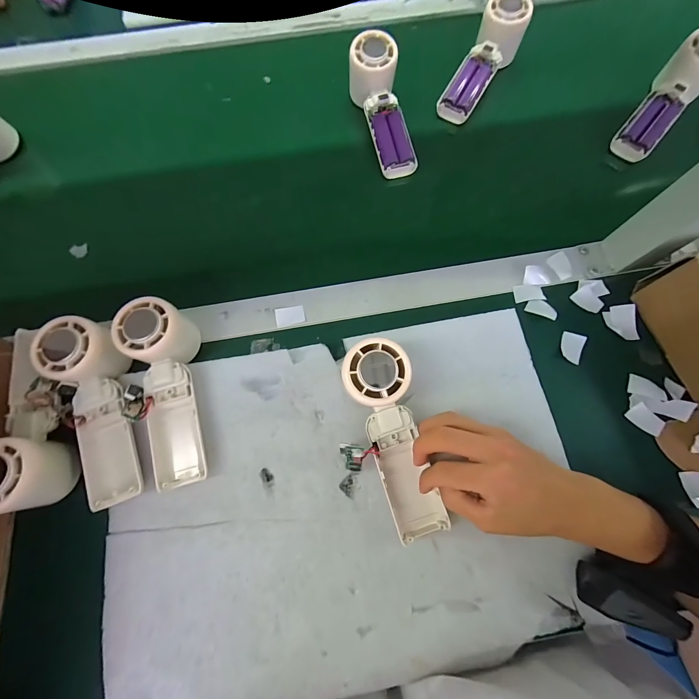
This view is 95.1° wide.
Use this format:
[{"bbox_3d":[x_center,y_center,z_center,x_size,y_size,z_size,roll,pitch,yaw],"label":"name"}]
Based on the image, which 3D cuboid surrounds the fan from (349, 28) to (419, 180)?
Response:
[{"bbox_3d":[0.041,-0.290,0.394,0.057,0.047,0.166,-15,90,-5],"label":"fan"}]

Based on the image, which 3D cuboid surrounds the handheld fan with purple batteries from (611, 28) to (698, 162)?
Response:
[{"bbox_3d":[0.383,-0.299,0.384,0.053,0.039,0.159,39,94,11],"label":"handheld fan with purple batteries"}]

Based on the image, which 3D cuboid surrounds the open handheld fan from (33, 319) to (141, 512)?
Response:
[{"bbox_3d":[-0.224,0.053,0.279,0.059,0.049,0.160,-23,74,-7],"label":"open handheld fan"}]

